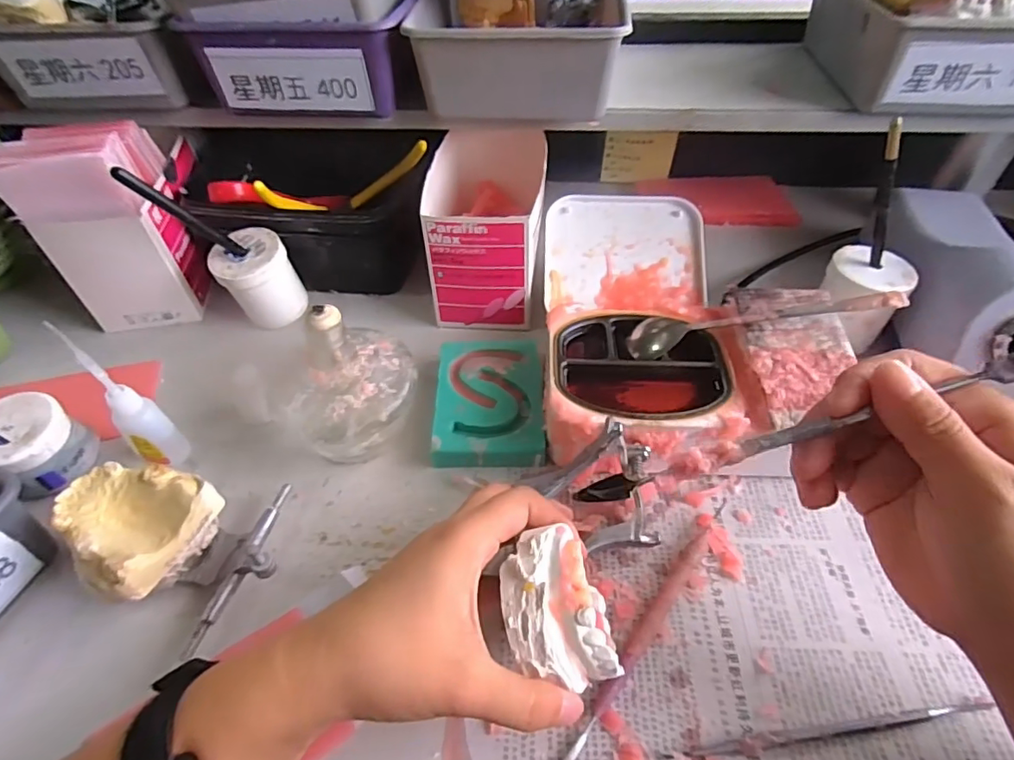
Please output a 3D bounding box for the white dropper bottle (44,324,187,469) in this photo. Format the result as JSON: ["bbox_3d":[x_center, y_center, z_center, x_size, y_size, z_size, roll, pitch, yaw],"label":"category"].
[{"bbox_3d":[-0.233,0.014,0.329,0.029,0.107,0.022,9,50,10],"label":"white dropper bottle"}]

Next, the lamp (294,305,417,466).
[{"bbox_3d":[-0.097,0.003,0.347,0.073,0.106,0.073,-1,49,1],"label":"lamp"}]

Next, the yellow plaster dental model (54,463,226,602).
[{"bbox_3d":[-0.208,0.085,0.307,0.069,0.051,0.068,20,51,18],"label":"yellow plaster dental model"}]

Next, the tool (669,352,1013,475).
[{"bbox_3d":[0.138,0.014,0.213,0.146,0.008,0.010,-20,49,11],"label":"tool"}]

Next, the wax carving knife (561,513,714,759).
[{"bbox_3d":[0.075,0.130,0.290,0.010,0.011,0.160,30,56,25],"label":"wax carving knife"}]

